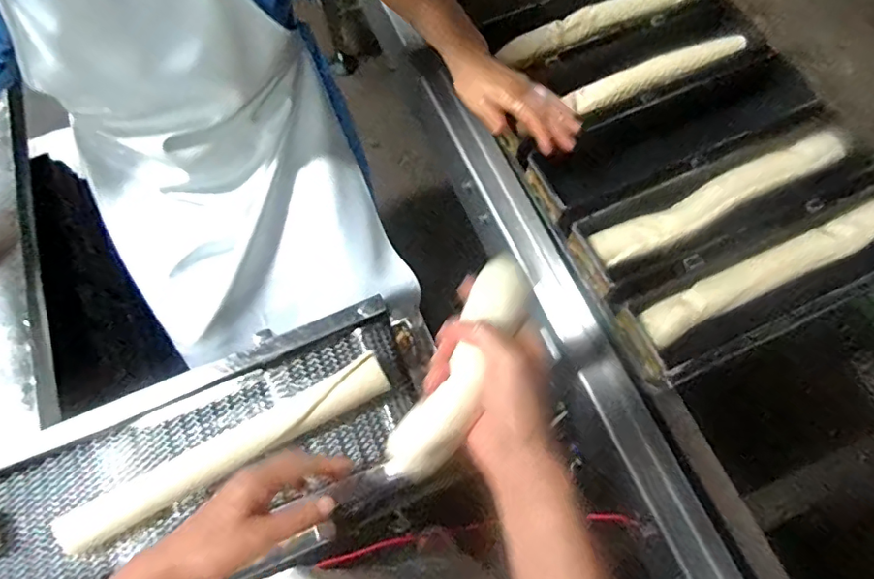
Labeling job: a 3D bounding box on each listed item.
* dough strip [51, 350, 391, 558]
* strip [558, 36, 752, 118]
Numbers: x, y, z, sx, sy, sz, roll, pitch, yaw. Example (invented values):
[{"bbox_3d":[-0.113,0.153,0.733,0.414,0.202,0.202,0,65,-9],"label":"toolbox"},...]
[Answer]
[{"bbox_3d":[-0.242,0.191,0.631,0.395,0.039,0.049,-27,71,-8],"label":"dough strip"},{"bbox_3d":[0.300,-0.295,0.730,0.256,0.025,0.038,-20,70,-6],"label":"strip"}]

